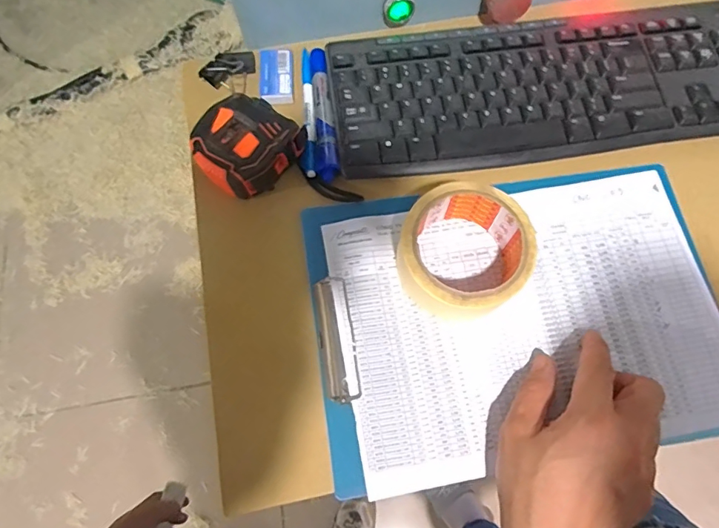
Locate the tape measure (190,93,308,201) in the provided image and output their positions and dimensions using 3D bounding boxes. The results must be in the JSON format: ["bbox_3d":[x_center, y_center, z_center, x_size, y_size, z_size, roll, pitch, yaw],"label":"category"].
[{"bbox_3d":[-0.096,-0.097,0.398,0.072,0.037,0.085,35,75,13],"label":"tape measure"}]

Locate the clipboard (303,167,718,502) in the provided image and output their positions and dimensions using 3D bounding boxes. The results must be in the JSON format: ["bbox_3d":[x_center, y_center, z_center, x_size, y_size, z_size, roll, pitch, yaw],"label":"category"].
[{"bbox_3d":[0.123,0.040,0.374,0.309,0.014,0.219,-9,71,-1],"label":"clipboard"}]

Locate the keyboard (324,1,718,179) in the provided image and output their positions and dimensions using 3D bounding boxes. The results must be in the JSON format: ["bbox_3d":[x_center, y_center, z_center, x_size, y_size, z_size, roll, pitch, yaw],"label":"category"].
[{"bbox_3d":[0.190,-0.165,0.428,0.424,0.021,0.140,-9,71,-1],"label":"keyboard"}]

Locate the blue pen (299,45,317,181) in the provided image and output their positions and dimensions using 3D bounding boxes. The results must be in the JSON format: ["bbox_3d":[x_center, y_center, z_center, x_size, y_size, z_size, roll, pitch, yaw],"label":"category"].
[{"bbox_3d":[-0.046,-0.137,0.430,0.015,0.011,0.131,-3,71,1],"label":"blue pen"}]

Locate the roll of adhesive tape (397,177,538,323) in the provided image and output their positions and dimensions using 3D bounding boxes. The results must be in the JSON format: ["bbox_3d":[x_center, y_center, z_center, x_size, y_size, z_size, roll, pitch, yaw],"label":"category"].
[{"bbox_3d":[0.080,-0.008,0.366,0.093,0.052,0.094,-1,71,1],"label":"roll of adhesive tape"}]

